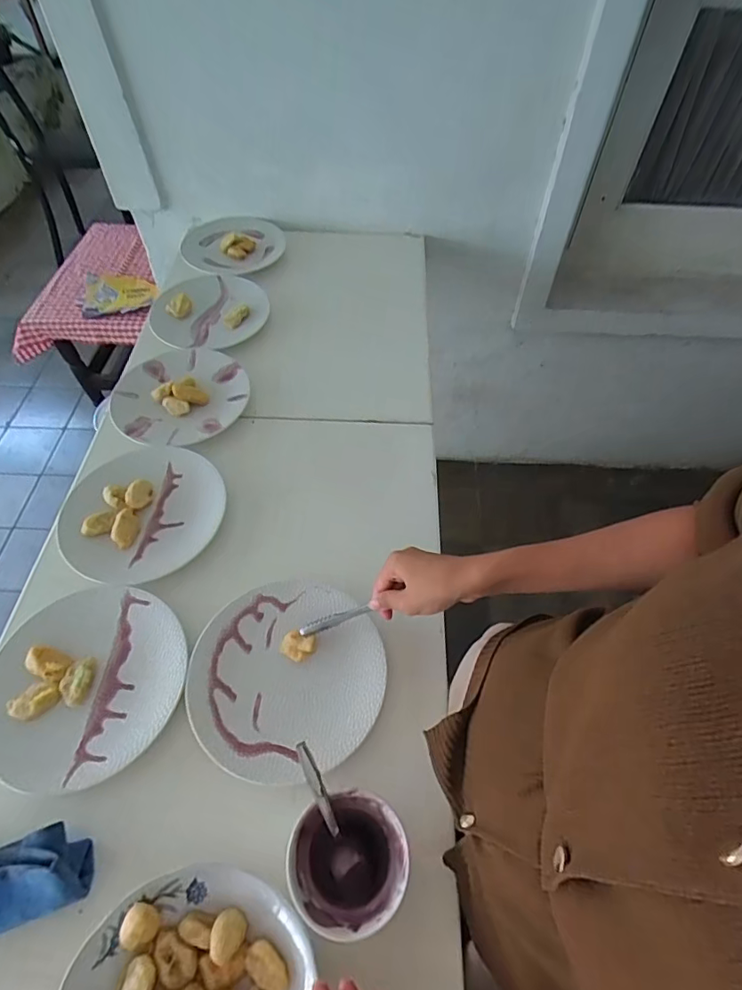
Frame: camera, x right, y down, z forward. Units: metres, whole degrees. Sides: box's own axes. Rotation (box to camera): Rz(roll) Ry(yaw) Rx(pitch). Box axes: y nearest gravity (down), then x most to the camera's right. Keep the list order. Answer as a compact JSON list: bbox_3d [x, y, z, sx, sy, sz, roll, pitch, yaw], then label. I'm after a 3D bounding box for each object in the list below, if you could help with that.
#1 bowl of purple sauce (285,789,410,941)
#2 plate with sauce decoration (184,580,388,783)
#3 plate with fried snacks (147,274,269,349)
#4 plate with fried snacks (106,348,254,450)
[{"bbox_3d":[-0.019,0.312,0.426,0.094,0.067,0.093,1,55,-1],"label":"bowl of purple sauce"},{"bbox_3d":[-0.088,0.186,0.528,0.202,0.016,0.195,0,56,0],"label":"plate with sauce decoration"},{"bbox_3d":[-0.307,-0.345,0.928,0.208,0.050,0.185,-30,61,-19],"label":"plate with fried snacks"},{"bbox_3d":[-0.296,-0.155,0.783,0.195,0.042,0.212,0,56,0],"label":"plate with fried snacks"}]

